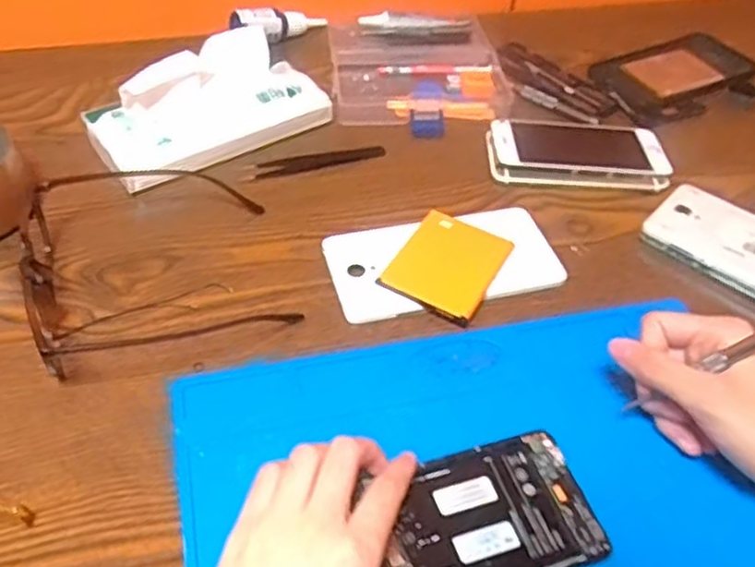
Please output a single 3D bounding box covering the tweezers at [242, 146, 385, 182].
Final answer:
[{"bbox_3d":[-0.047,-0.093,0.548,0.110,0.004,0.019,-13,49,-16],"label":"tweezers"}]

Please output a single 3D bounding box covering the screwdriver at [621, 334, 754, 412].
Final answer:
[{"bbox_3d":[0.170,0.044,0.371,0.012,0.108,0.009,29,42,-24],"label":"screwdriver"}]

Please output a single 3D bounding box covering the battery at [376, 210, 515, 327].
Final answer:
[{"bbox_3d":[0.046,-0.012,0.472,0.064,0.010,0.081,24,50,18],"label":"battery"}]

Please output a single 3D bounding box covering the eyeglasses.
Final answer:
[{"bbox_3d":[-0.143,-0.024,0.451,0.157,0.047,0.145,-13,49,-16],"label":"eyeglasses"}]

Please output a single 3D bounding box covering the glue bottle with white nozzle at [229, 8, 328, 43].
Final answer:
[{"bbox_3d":[-0.090,-0.239,0.665,0.093,0.022,0.023,-12,47,-36],"label":"glue bottle with white nozzle"}]

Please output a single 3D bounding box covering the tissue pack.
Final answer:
[{"bbox_3d":[-0.130,-0.134,0.552,0.167,0.049,0.094,-33,57,-29],"label":"tissue pack"}]

